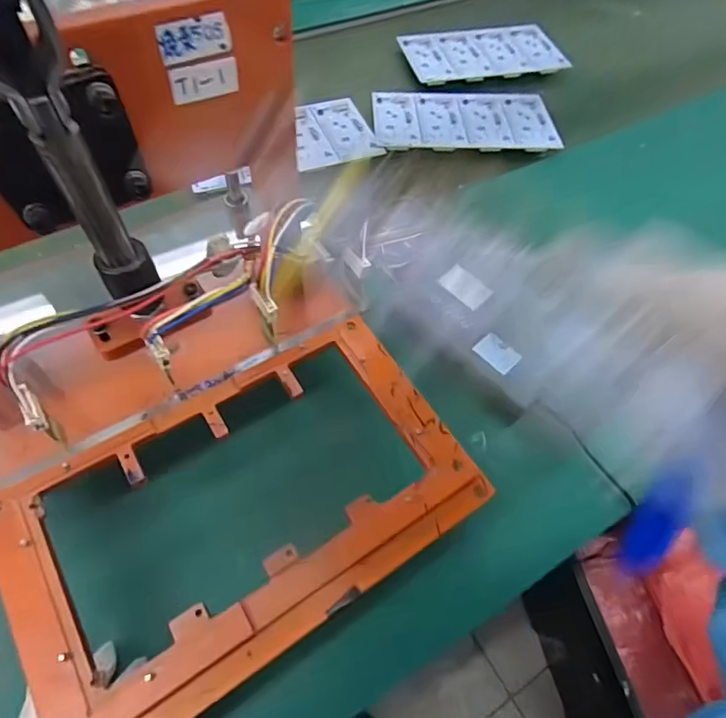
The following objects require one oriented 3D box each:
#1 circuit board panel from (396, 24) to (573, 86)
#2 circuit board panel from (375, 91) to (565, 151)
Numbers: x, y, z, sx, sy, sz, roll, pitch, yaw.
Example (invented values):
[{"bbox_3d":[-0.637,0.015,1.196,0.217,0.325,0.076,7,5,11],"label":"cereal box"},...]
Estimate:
[{"bbox_3d":[0.173,-0.446,0.703,0.223,0.008,0.123,-10,59,-9],"label":"circuit board panel"},{"bbox_3d":[0.127,-0.304,0.610,0.223,0.006,0.126,3,58,-1],"label":"circuit board panel"}]

